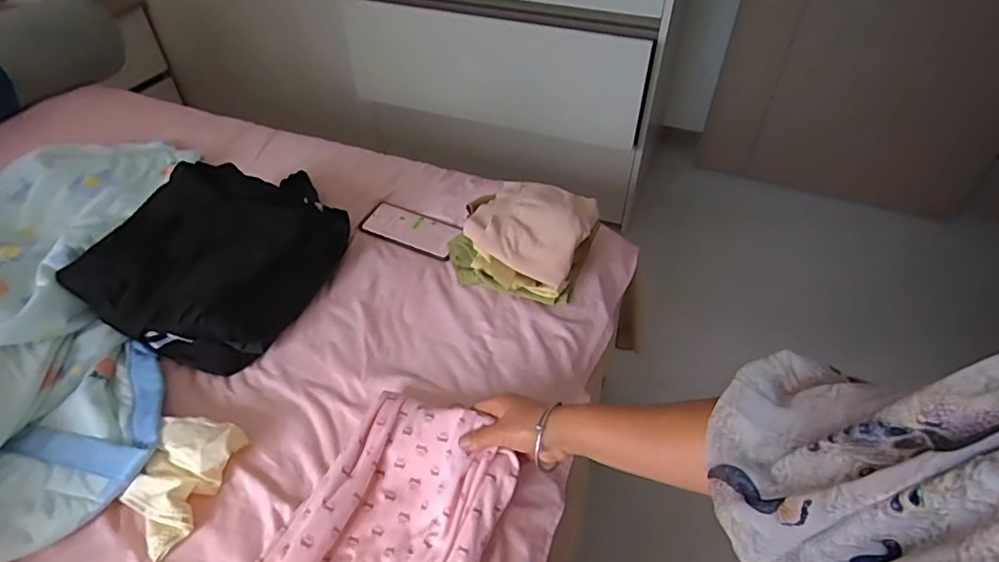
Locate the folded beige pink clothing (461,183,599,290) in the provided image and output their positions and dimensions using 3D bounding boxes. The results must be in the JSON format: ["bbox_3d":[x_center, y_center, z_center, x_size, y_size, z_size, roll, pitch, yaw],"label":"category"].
[{"bbox_3d":[0.051,-0.085,0.818,0.154,0.050,0.177,19,48,17],"label":"folded beige pink clothing"}]

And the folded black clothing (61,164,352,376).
[{"bbox_3d":[-0.372,-0.064,0.793,0.247,0.136,0.352,19,49,16],"label":"folded black clothing"}]

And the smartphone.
[{"bbox_3d":[-0.145,-0.087,0.921,0.161,0.013,0.084,18,48,15],"label":"smartphone"}]

